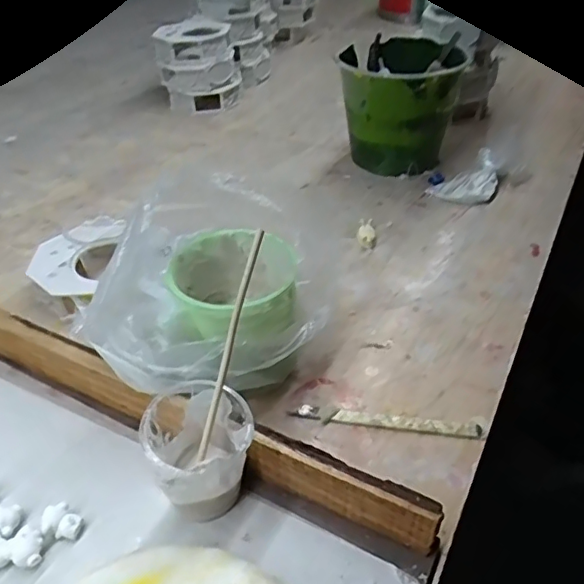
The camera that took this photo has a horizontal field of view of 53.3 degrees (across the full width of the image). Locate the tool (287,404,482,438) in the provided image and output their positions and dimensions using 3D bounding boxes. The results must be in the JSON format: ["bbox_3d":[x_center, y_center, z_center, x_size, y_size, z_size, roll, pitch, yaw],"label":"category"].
[{"bbox_3d":[0.071,0.098,0.445,0.142,0.005,0.012,4,40,8],"label":"tool"}]

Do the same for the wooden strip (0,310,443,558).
[{"bbox_3d":[-0.167,0.062,0.455,0.568,0.049,0.023,17,44,23],"label":"wooden strip"}]

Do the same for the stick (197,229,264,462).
[{"bbox_3d":[-0.040,0.034,0.363,0.009,0.149,0.008,20,11,25],"label":"stick"}]

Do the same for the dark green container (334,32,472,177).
[{"bbox_3d":[0.128,-0.218,0.714,0.141,0.131,0.129,6,41,11],"label":"dark green container"}]

